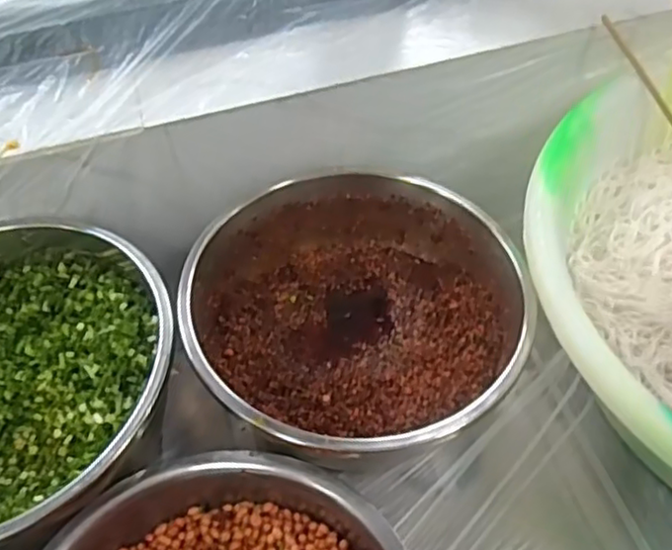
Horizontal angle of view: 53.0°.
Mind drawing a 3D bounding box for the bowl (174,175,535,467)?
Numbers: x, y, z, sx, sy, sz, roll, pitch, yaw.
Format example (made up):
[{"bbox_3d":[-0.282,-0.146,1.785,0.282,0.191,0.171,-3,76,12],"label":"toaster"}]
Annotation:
[{"bbox_3d":[0.027,0.049,0.741,0.335,0.147,0.307,-2,51,2],"label":"bowl"}]

